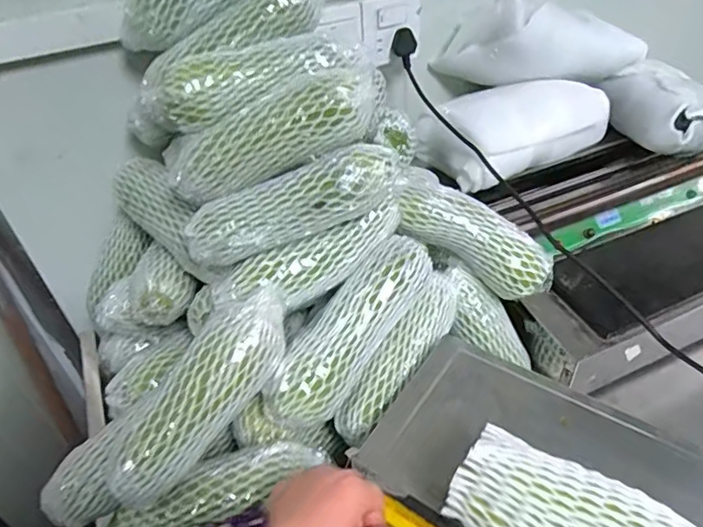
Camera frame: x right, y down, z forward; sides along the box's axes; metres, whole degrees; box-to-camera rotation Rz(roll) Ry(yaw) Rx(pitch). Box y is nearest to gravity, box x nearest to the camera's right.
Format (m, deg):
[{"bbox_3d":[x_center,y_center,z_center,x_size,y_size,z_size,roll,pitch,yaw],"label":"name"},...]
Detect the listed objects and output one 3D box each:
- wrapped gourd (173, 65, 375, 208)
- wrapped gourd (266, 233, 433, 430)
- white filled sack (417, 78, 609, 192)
[{"bbox_3d":[-0.084,-0.136,0.535,0.217,0.066,0.083,-25,40,4],"label":"wrapped gourd"},{"bbox_3d":[-0.001,0.068,0.539,0.063,0.058,0.228,27,70,33],"label":"wrapped gourd"},{"bbox_3d":[0.236,-0.206,0.786,0.264,0.077,0.148,-23,42,-21],"label":"white filled sack"}]

